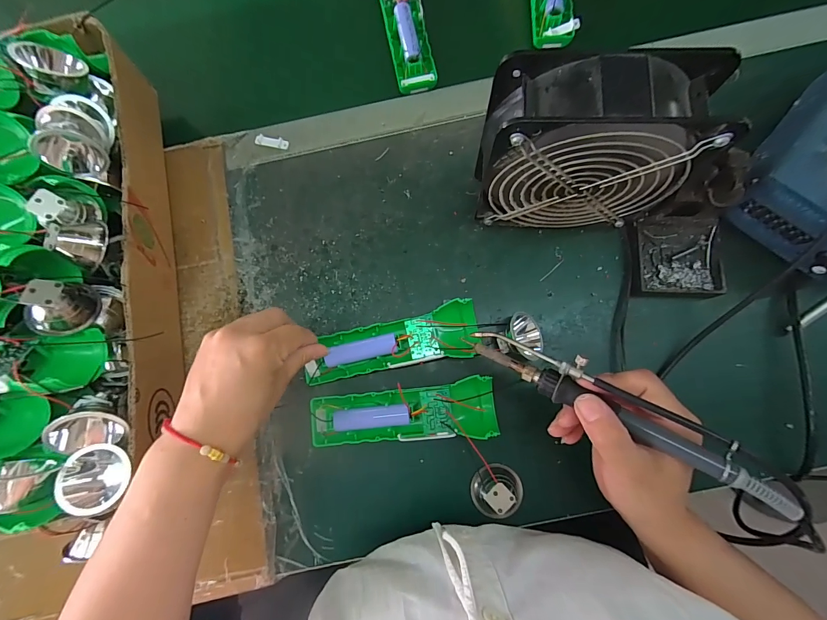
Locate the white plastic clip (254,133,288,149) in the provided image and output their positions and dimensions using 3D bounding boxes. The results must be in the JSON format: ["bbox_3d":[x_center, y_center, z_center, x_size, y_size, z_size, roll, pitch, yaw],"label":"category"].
[{"bbox_3d":[-0.152,-0.180,0.382,0.038,0.004,0.011,12,80,5],"label":"white plastic clip"}]

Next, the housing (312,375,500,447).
[{"bbox_3d":[-0.008,0.092,0.316,0.161,0.032,0.047,-6,79,2],"label":"housing"}]

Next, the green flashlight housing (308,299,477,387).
[{"bbox_3d":[-0.018,0.032,0.321,0.156,0.026,0.047,-15,82,-2],"label":"green flashlight housing"}]

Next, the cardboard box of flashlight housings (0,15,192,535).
[{"bbox_3d":[-0.330,-0.035,0.304,0.207,0.130,0.404,-10,79,1],"label":"cardboard box of flashlight housings"}]

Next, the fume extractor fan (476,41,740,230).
[{"bbox_3d":[0.122,-0.116,0.276,0.150,0.149,0.063,1,79,3],"label":"fume extractor fan"}]

